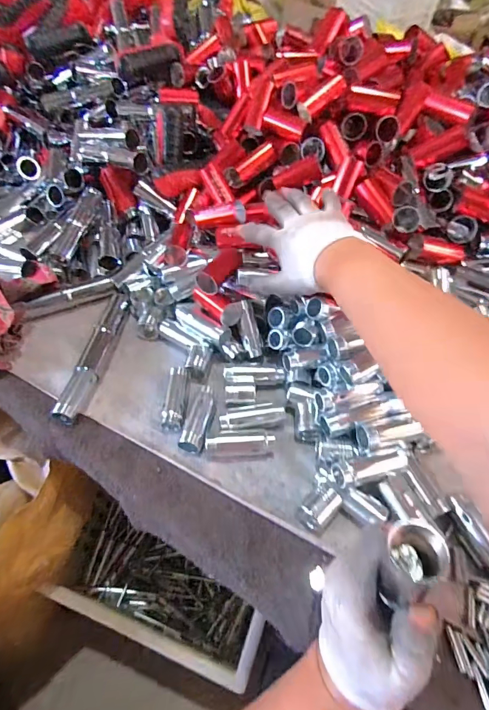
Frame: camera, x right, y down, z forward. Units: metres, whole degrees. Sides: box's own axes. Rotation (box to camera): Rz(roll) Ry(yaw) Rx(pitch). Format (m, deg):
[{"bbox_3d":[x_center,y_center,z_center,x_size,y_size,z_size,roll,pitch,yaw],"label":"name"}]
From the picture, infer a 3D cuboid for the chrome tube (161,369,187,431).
[{"bbox_3d":[-0.074,0.047,0.412,0.021,0.020,0.072,2,53,1],"label":"chrome tube"}]

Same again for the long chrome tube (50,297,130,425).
[{"bbox_3d":[-0.174,-0.003,0.443,0.023,0.022,0.184,6,53,3],"label":"long chrome tube"}]

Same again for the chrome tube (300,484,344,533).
[{"bbox_3d":[0.069,0.139,0.342,0.037,0.024,0.024,-34,60,-24],"label":"chrome tube"}]

